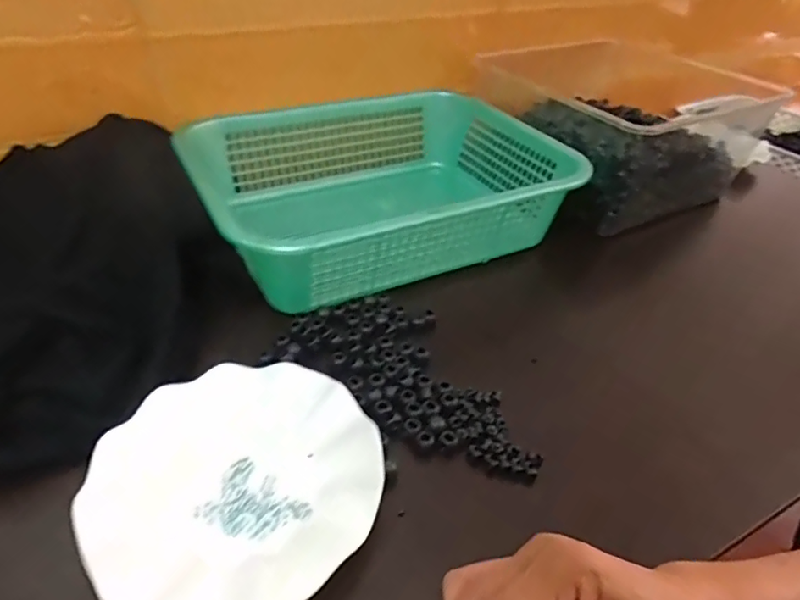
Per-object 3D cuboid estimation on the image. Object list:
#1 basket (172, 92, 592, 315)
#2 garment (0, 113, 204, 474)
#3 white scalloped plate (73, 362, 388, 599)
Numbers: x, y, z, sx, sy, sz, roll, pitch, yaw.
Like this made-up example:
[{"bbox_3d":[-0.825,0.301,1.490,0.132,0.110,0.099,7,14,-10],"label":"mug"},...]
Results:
[{"bbox_3d":[-0.020,-0.118,0.621,0.375,0.112,0.284,-16,41,-24],"label":"basket"},{"bbox_3d":[-0.277,-0.018,0.444,0.217,0.116,0.302,0,37,-5],"label":"garment"},{"bbox_3d":[-0.105,0.116,0.366,0.181,0.025,0.173,2,37,-2],"label":"white scalloped plate"}]

